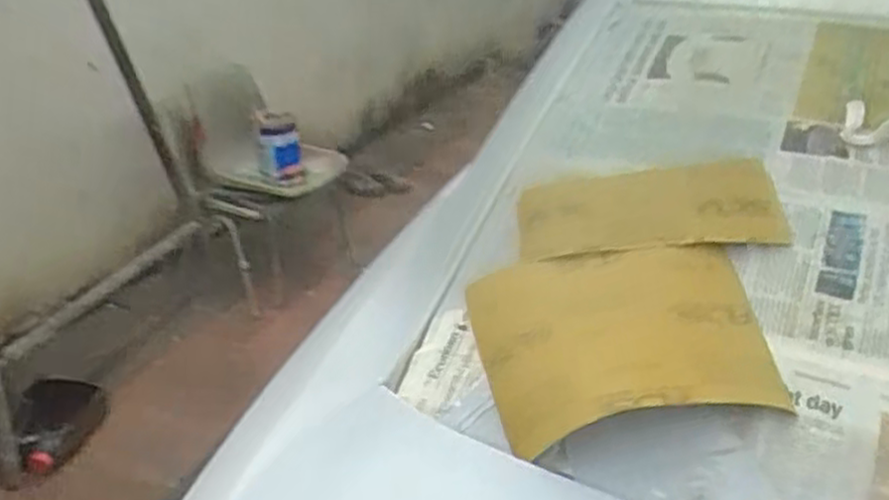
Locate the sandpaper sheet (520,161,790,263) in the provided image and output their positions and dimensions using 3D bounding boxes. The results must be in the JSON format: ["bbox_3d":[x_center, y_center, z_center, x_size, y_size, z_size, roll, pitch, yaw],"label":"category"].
[{"bbox_3d":[0.178,-0.038,0.685,0.223,0.022,0.115,-6,38,16],"label":"sandpaper sheet"}]

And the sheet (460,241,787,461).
[{"bbox_3d":[0.130,0.064,0.594,0.212,0.045,0.182,-16,36,6],"label":"sheet"}]

